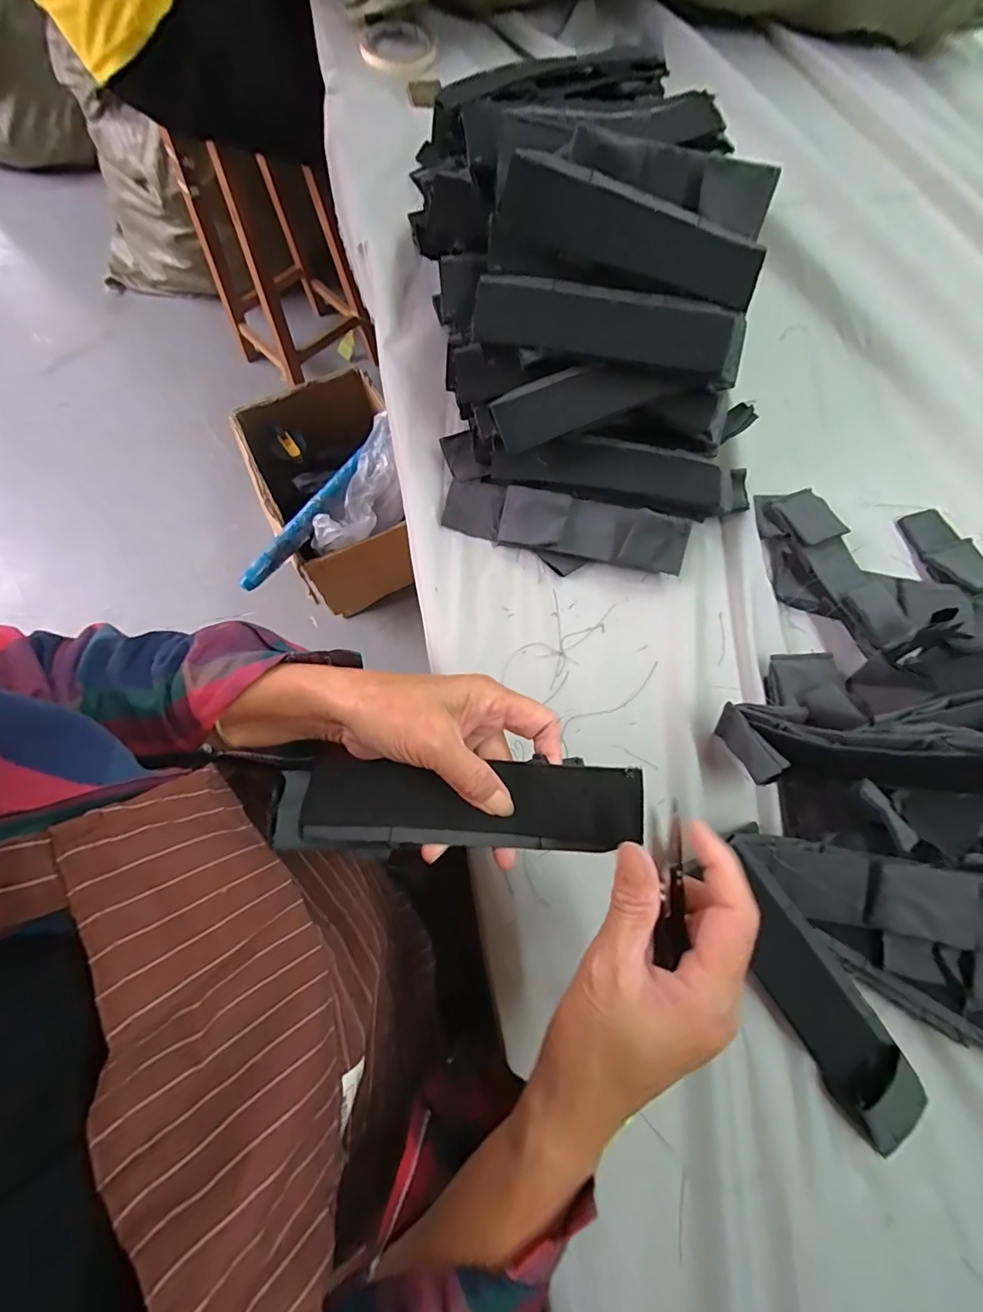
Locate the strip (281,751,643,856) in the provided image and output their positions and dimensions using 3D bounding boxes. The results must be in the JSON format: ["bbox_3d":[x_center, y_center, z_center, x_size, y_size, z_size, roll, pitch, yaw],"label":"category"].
[{"bbox_3d":[-0.021,0.081,0.263,0.193,0.017,0.047,-3,72,8],"label":"strip"}]

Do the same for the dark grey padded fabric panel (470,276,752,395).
[{"bbox_3d":[0.087,-0.235,0.350,0.193,0.012,0.046,8,108,-4],"label":"dark grey padded fabric panel"}]

